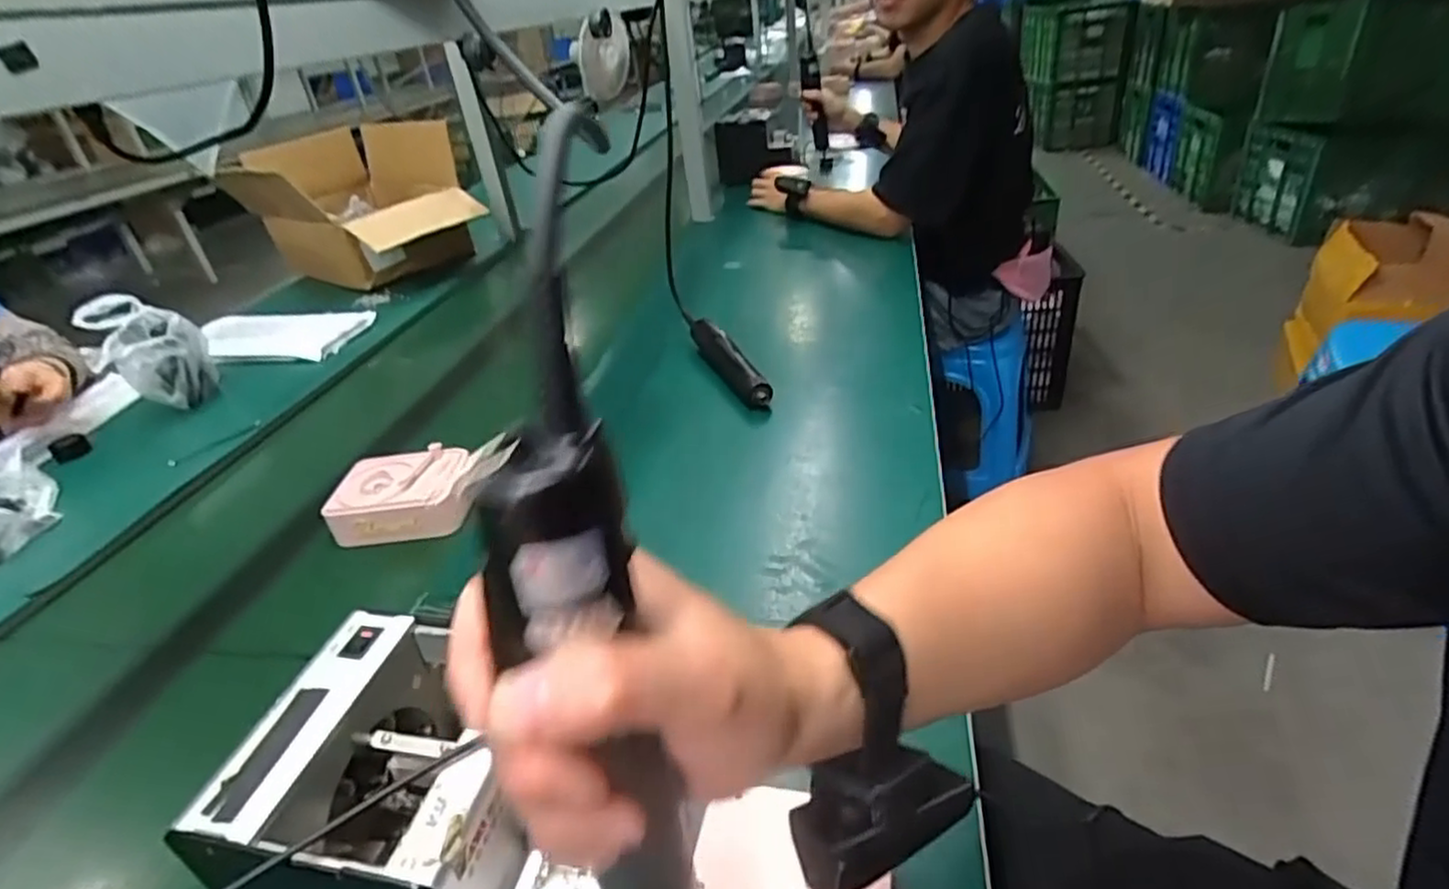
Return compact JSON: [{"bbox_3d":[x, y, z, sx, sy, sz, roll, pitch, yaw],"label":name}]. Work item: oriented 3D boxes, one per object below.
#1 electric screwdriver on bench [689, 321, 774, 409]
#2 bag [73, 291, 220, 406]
[{"bbox_3d":[0.005,-0.110,0.891,0.031,0.042,0.209,-14,37,-16],"label":"electric screwdriver on bench"},{"bbox_3d":[-0.794,-0.122,0.989,0.122,0.151,0.128,-28,38,-28],"label":"bag"}]

